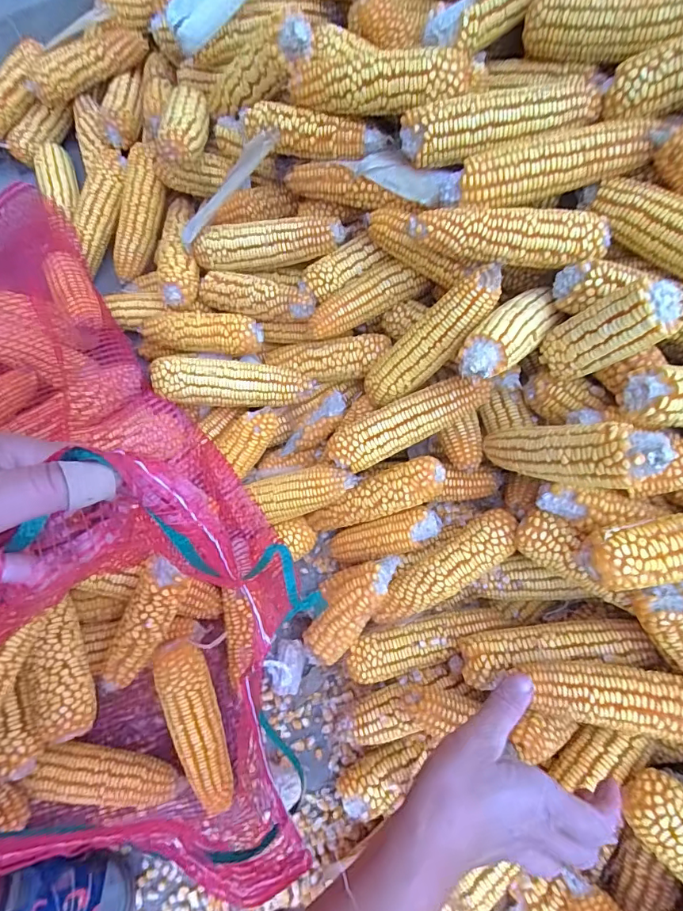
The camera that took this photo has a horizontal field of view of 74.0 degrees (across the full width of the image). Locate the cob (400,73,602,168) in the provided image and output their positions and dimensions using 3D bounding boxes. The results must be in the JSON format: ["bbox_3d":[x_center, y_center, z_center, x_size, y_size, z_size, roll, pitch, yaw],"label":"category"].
[{"bbox_3d":[0.133,-0.282,0.384,0.161,0.044,0.044,-5,72,11],"label":"cob"}]

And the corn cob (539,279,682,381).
[{"bbox_3d":[0.208,-0.095,0.362,0.034,0.105,0.042,6,70,-28],"label":"corn cob"}]

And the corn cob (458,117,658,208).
[{"bbox_3d":[0.173,-0.238,0.377,0.141,0.037,0.037,-7,72,12],"label":"corn cob"}]

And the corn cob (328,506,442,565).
[{"bbox_3d":[0.048,0.092,0.504,0.130,0.032,0.041,-21,72,22],"label":"corn cob"}]

